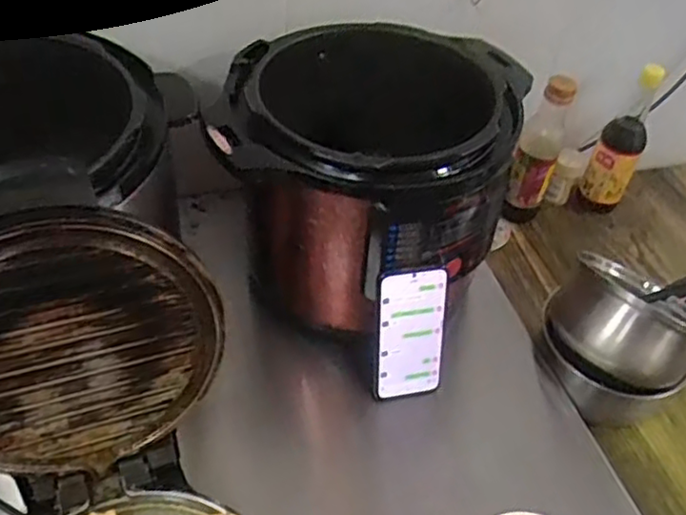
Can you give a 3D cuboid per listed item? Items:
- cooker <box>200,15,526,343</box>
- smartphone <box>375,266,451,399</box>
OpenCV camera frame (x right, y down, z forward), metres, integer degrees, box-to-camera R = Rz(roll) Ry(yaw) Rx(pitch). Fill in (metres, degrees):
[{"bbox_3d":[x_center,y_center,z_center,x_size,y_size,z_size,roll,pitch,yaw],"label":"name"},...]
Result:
[{"bbox_3d":[0.007,-0.070,0.771,0.318,0.264,0.229,21,47,13],"label":"cooker"},{"bbox_3d":[0.072,0.086,0.735,0.074,0.164,0.009,-4,29,-10],"label":"smartphone"}]

